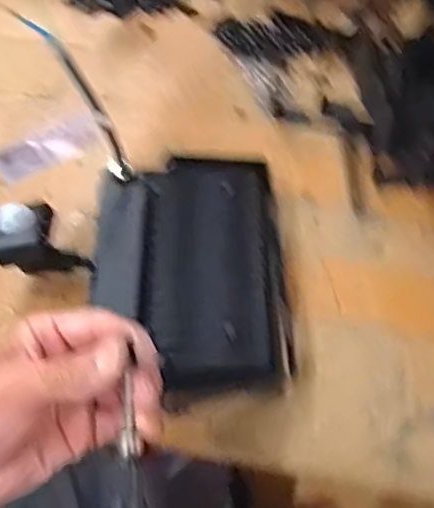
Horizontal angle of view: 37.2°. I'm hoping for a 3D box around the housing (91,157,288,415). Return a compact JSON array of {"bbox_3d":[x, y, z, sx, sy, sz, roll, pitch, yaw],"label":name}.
[{"bbox_3d":[-0.019,0.011,0.441,0.125,0.021,0.176,-3,57,1],"label":"housing"}]

